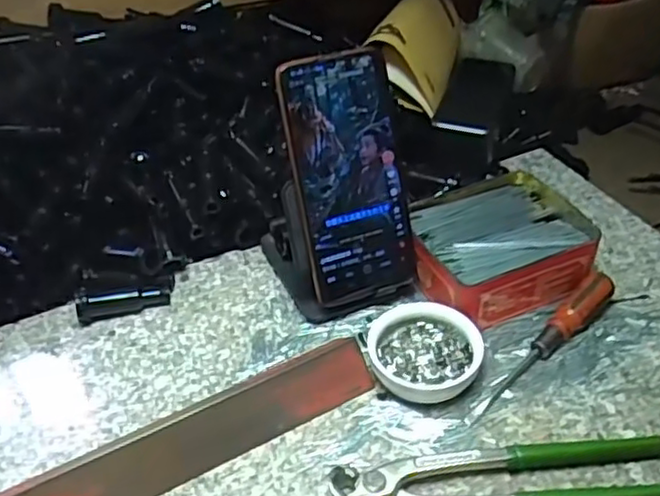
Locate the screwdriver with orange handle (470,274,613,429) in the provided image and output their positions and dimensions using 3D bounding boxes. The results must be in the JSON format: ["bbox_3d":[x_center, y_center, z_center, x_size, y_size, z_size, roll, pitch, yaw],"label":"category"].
[{"bbox_3d":[0.145,0.063,0.458,0.019,0.022,0.148,31,51,34],"label":"screwdriver with orange handle"}]

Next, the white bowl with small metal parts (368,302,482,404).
[{"bbox_3d":[0.062,0.069,0.453,0.072,0.027,0.061,6,42,12],"label":"white bowl with small metal parts"}]

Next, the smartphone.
[{"bbox_3d":[0.014,-0.046,0.472,0.078,0.166,0.005,-17,17,-19],"label":"smartphone"}]

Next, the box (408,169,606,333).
[{"bbox_3d":[0.123,0.000,0.519,0.125,0.044,0.107,-18,42,-16],"label":"box"}]

